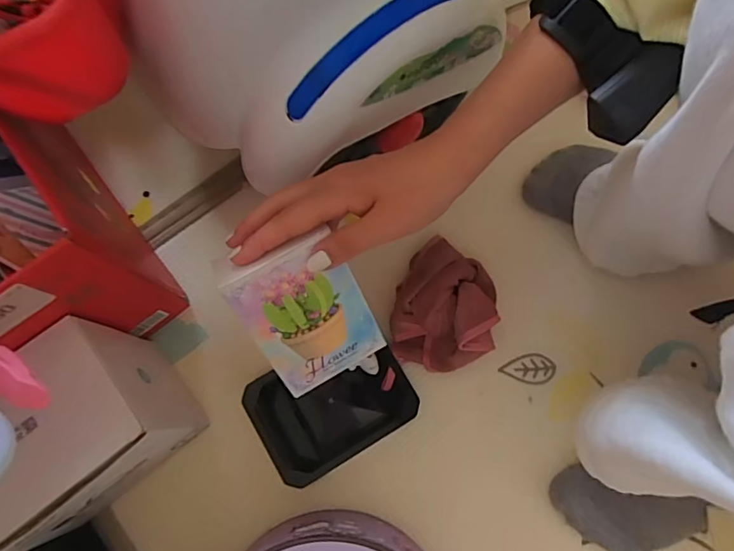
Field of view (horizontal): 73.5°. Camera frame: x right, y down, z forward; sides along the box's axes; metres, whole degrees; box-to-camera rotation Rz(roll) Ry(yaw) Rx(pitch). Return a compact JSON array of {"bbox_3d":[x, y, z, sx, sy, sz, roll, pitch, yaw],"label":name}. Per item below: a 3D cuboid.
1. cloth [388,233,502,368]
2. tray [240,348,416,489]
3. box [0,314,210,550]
[{"bbox_3d":[0.071,0.027,0.456,0.088,0.044,0.115,6,76,1],"label":"cloth"},{"bbox_3d":[-0.032,0.113,0.437,0.135,0.040,0.096,-28,78,-7],"label":"tray"},{"bbox_3d":[-0.218,0.118,0.378,0.122,0.147,0.097,-38,79,-9],"label":"box"}]

